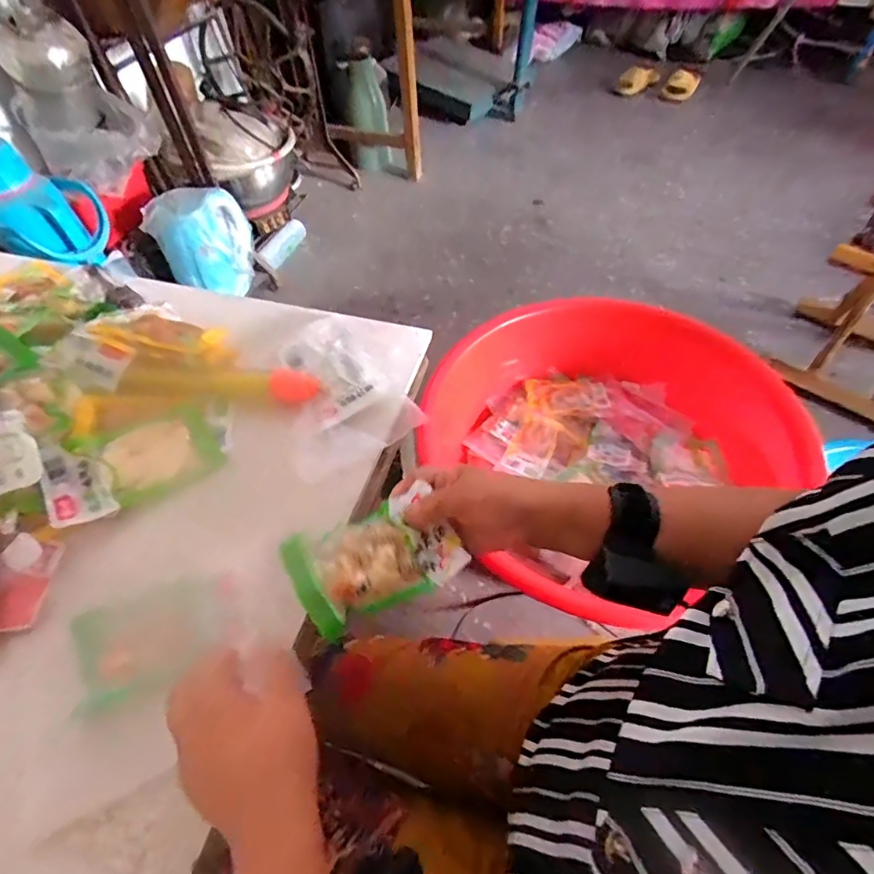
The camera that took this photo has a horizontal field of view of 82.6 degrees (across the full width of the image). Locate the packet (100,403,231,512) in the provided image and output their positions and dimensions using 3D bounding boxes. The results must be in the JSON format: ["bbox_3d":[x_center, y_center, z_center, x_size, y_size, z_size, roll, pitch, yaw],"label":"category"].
[{"bbox_3d":[-0.254,0.015,0.462,0.093,0.007,0.076,-32,80,-26],"label":"packet"}]

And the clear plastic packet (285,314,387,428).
[{"bbox_3d":[-0.114,-0.074,0.517,0.076,0.010,0.141,-28,58,-16],"label":"clear plastic packet"}]

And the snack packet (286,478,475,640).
[{"bbox_3d":[-0.043,0.087,0.362,0.115,0.030,0.072,-26,58,-15],"label":"snack packet"}]

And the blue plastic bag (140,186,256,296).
[{"bbox_3d":[-0.534,-0.448,1.153,0.210,0.198,0.125,-23,57,-13],"label":"blue plastic bag"}]

